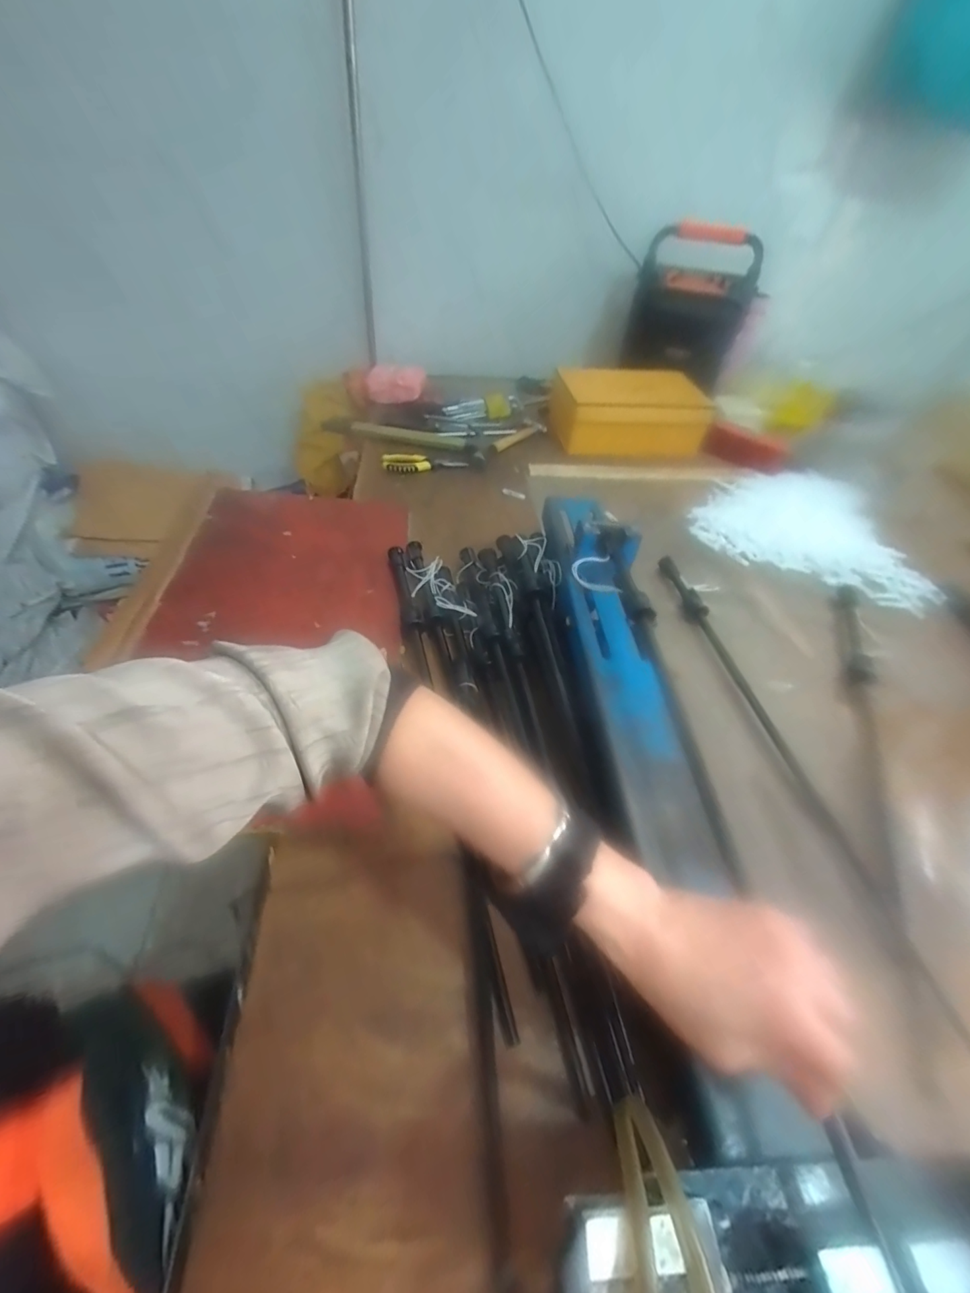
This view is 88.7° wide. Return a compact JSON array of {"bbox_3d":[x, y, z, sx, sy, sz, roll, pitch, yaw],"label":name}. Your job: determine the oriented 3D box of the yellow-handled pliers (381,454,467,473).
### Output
[{"bbox_3d":[-0.113,-0.345,0.916,0.150,0.027,0.036,-9,49,-13],"label":"yellow-handled pliers"}]

